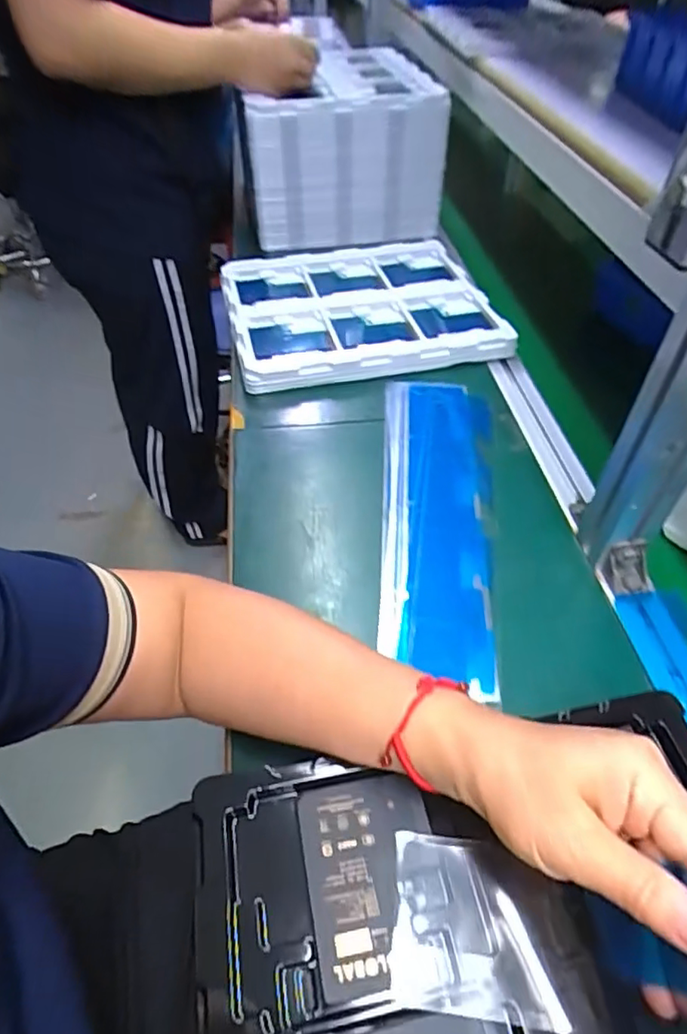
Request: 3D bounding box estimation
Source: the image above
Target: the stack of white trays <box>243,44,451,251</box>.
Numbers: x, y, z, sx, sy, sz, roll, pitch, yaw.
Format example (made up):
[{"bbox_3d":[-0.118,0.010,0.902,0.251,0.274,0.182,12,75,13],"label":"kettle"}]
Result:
[{"bbox_3d":[-0.003,-0.551,0.868,0.264,0.195,0.282,-2,48,-4],"label":"stack of white trays"}]

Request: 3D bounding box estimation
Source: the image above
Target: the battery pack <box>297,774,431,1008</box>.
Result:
[{"bbox_3d":[0.015,0.175,0.285,0.064,0.004,0.089,-10,48,-7],"label":"battery pack"}]

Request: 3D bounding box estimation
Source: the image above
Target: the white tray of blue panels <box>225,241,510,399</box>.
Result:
[{"bbox_3d":[0.015,-0.269,0.747,0.328,0.031,0.283,-7,48,-7],"label":"white tray of blue panels"}]

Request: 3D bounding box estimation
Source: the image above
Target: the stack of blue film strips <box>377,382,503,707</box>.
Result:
[{"bbox_3d":[0.086,-0.018,0.525,0.098,0.011,0.364,5,48,3],"label":"stack of blue film strips"}]

